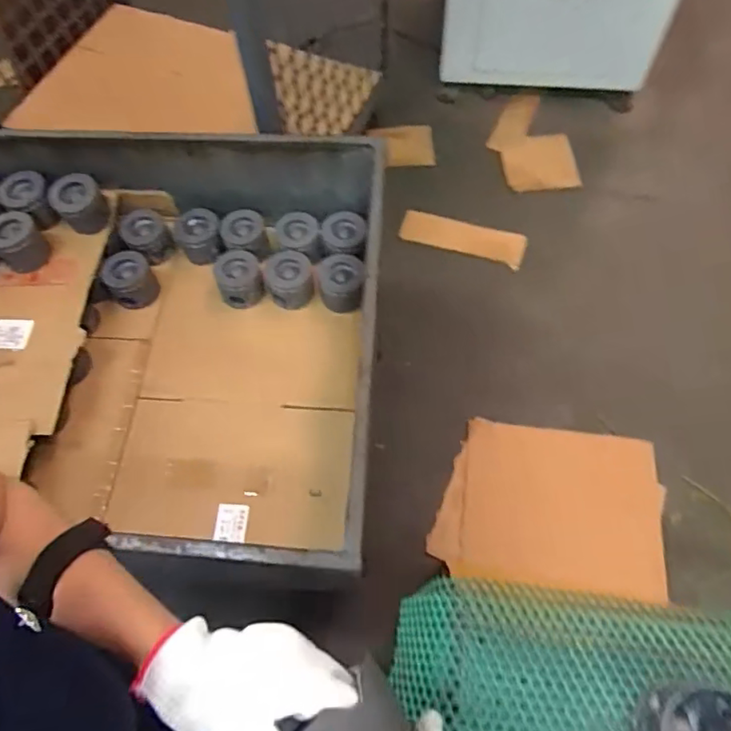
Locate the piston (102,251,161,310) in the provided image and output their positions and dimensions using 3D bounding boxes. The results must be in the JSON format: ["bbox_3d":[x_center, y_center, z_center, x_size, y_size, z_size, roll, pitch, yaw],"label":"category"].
[{"bbox_3d":[-0.465,-0.169,1.150,0.088,0.085,0.081,-1,63,2],"label":"piston"}]

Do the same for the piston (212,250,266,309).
[{"bbox_3d":[-0.249,-0.169,1.154,0.086,0.077,0.101,-19,64,-7],"label":"piston"}]

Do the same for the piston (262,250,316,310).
[{"bbox_3d":[-0.150,-0.170,1.141,0.096,0.068,0.095,-8,63,-1],"label":"piston"}]

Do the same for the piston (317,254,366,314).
[{"bbox_3d":[-0.046,-0.161,1.125,0.088,0.061,0.094,-3,63,1],"label":"piston"}]

